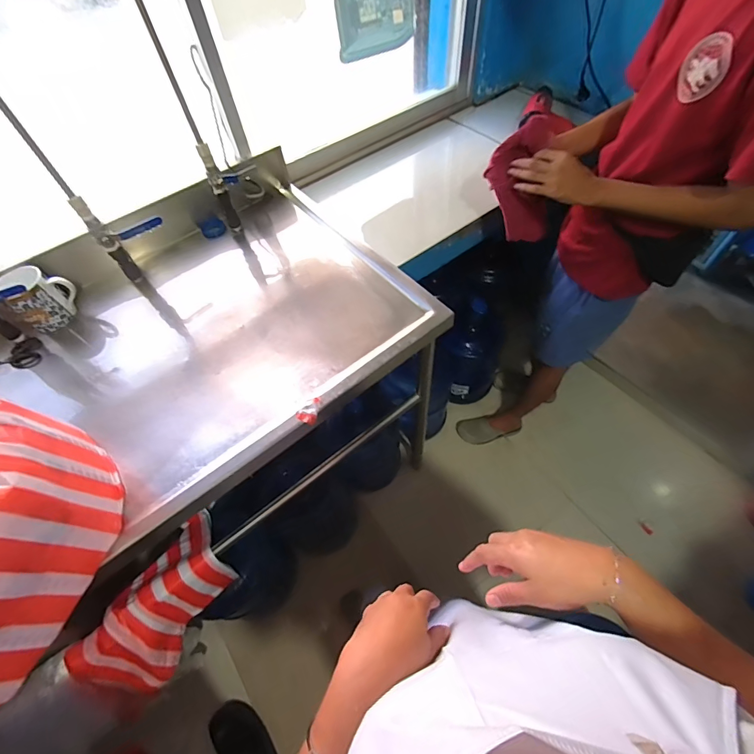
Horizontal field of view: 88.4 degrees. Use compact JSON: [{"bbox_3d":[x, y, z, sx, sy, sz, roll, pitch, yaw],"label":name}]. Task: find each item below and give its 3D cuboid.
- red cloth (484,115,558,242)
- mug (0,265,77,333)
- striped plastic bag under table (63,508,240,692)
[{"bbox_3d":[0.305,-0.391,0.819,0.096,0.261,0.102,21,59,41],"label":"red cloth"},{"bbox_3d":[-0.668,-0.160,0.772,0.092,0.101,0.109,33,65,22],"label":"mug"},{"bbox_3d":[-0.464,0.487,0.857,0.184,0.172,0.347,13,60,12],"label":"striped plastic bag under table"}]

